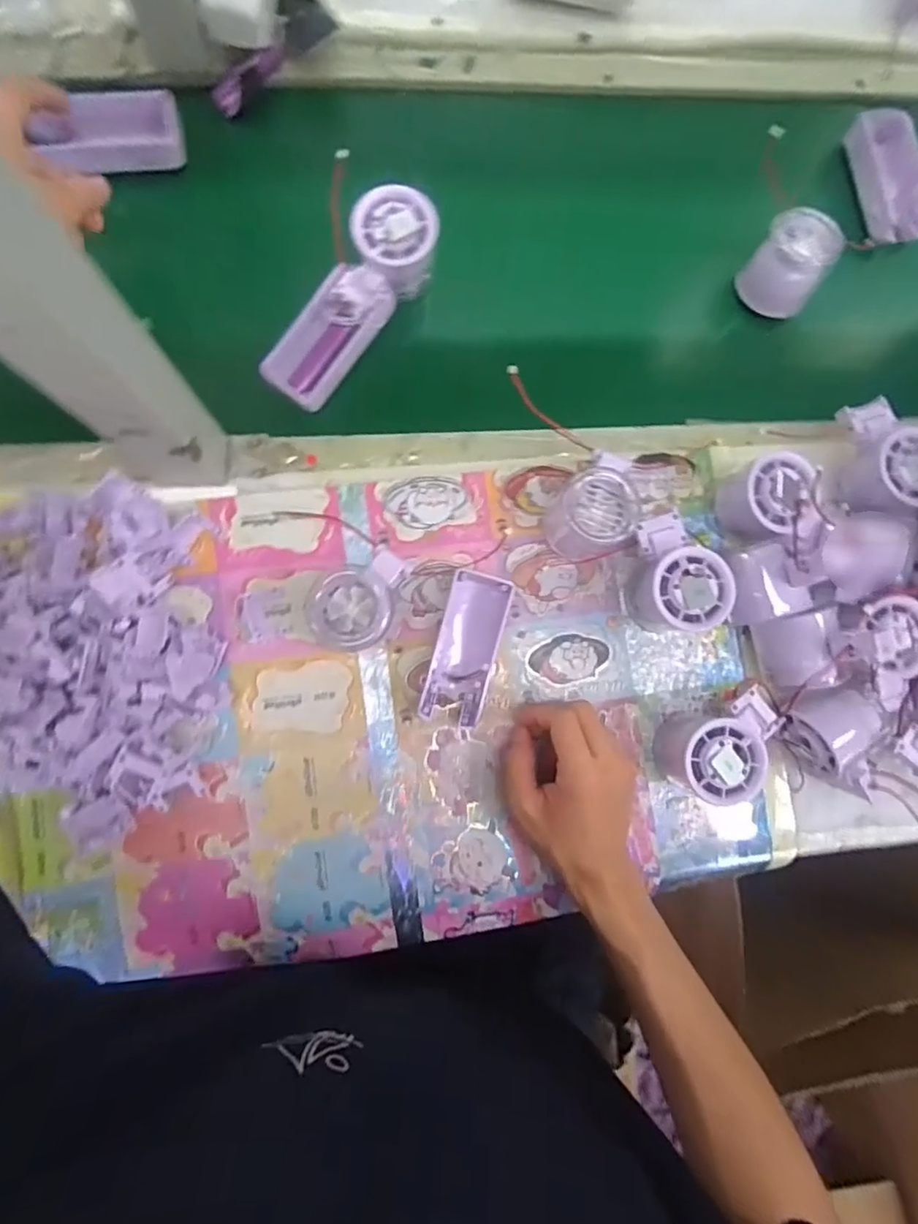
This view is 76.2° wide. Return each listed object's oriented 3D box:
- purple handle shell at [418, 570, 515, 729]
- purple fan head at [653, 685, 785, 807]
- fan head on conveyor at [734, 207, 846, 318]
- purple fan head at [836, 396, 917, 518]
[{"bbox_3d":[0.005,0.027,0.428,0.044,0.027,0.107,15,83,-6],"label":"purple handle shell"},{"bbox_3d":[0.193,0.098,0.425,0.089,0.055,0.060,-24,88,-9],"label":"purple fan head"},{"bbox_3d":[0.274,-0.290,0.485,0.057,0.054,0.055,32,82,-3],"label":"fan head on conveyor"},{"bbox_3d":[0.331,-0.118,0.452,0.057,0.052,0.092,-5,86,-8],"label":"purple fan head"}]

